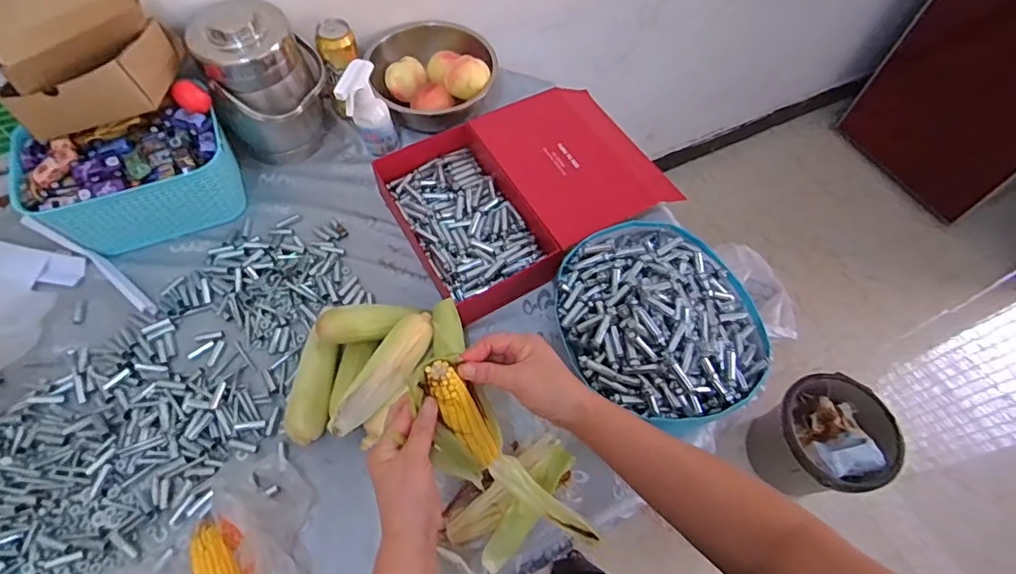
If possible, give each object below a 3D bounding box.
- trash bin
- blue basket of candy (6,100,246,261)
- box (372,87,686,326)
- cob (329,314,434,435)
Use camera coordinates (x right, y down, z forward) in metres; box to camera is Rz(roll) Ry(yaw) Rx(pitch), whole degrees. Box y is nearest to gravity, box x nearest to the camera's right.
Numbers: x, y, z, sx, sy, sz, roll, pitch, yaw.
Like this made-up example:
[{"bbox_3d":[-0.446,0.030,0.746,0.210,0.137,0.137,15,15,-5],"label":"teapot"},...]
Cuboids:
[{"bbox_3d":[0.766,0.405,1.365,0.284,0.306,0.265,-11,62,-8],"label":"trash bin"},{"bbox_3d":[-0.574,-0.176,0.823,0.276,0.157,0.157,-23,64,-14],"label":"blue basket of candy"},{"bbox_3d":[0.034,-0.161,0.883,0.416,0.082,0.323,-27,65,-16],"label":"box"},{"bbox_3d":[-0.159,0.114,0.698,0.052,0.051,0.186,28,64,14],"label":"cob"}]

